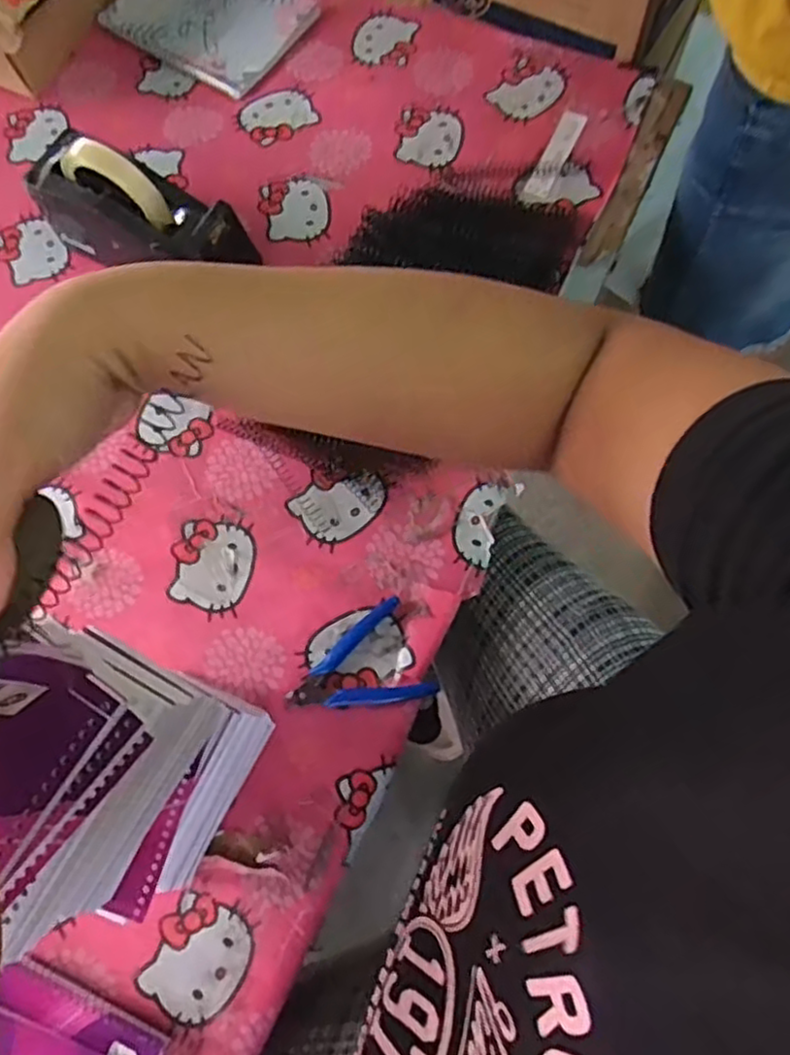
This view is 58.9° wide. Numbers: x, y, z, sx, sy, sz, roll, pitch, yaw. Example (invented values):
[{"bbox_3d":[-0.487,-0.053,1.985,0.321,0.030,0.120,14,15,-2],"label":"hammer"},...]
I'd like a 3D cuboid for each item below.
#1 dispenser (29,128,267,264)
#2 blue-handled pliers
[{"bbox_3d":[-0.241,-0.287,0.660,0.210,0.119,0.071,23,74,10],"label":"dispenser"},{"bbox_3d":[-0.035,0.118,0.576,0.113,0.008,0.083,-22,73,-5],"label":"blue-handled pliers"}]

